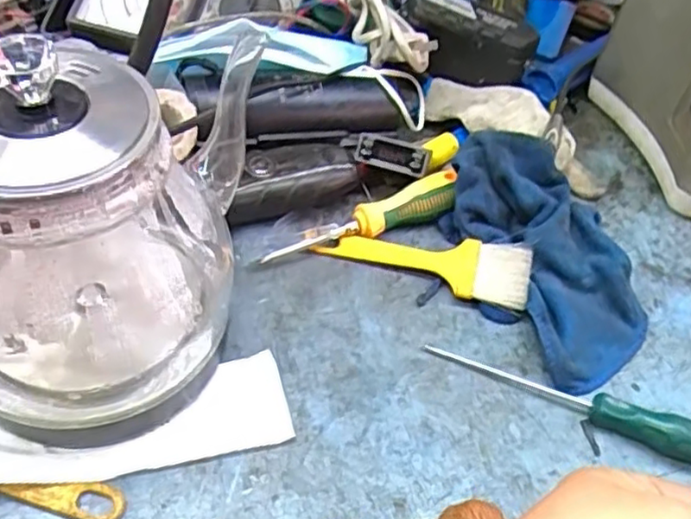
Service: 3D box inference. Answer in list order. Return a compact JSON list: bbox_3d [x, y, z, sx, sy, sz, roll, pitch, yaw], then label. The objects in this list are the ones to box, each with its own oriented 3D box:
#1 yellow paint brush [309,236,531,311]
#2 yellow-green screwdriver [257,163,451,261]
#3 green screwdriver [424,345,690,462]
[{"bbox_3d":[0.051,-0.001,0.441,0.132,0.022,0.042,16,47,8],"label":"yellow paint brush"},{"bbox_3d":[0.017,-0.024,0.449,0.139,0.032,0.026,-20,53,-24],"label":"yellow-green screwdriver"},{"bbox_3d":[0.126,0.075,0.380,0.162,0.022,0.016,23,48,14],"label":"green screwdriver"}]

